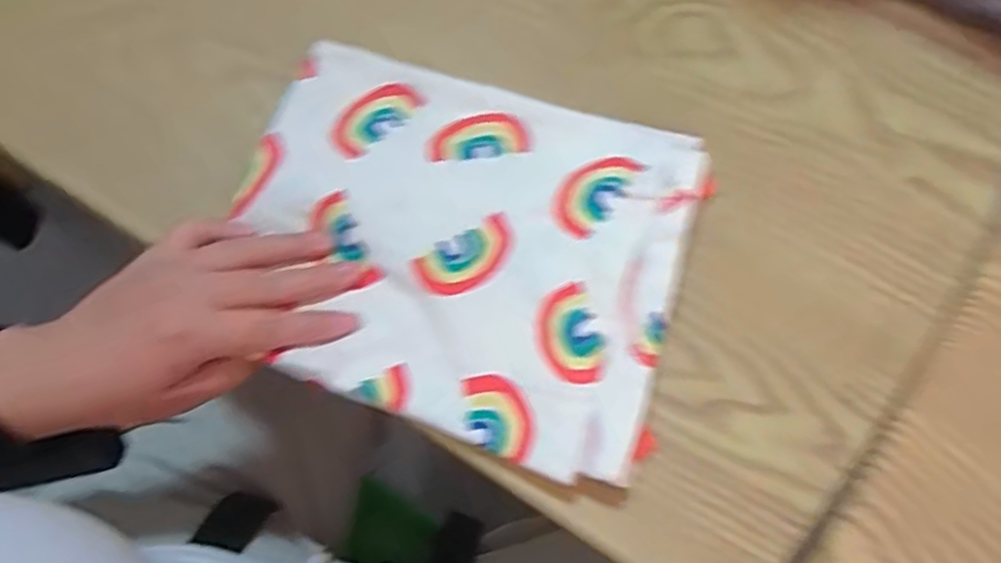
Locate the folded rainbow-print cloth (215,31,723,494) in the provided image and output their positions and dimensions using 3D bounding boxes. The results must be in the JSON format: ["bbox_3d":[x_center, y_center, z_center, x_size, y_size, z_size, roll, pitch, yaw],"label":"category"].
[{"bbox_3d":[-0.022,-0.021,0.381,0.229,0.021,0.191,16,67,5],"label":"folded rainbow-print cloth"}]

